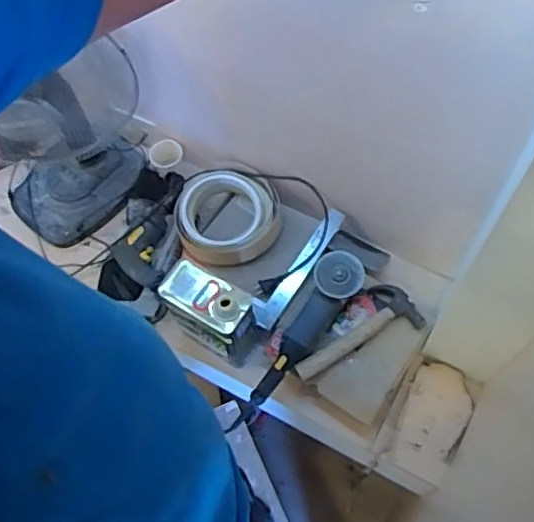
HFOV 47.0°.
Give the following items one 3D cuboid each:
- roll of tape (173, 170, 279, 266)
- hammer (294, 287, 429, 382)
[{"bbox_3d":[-0.090,-0.093,1.353,0.226,0.081,0.209,-1,65,3],"label":"roll of tape"},{"bbox_3d":[0.172,0.136,1.249,0.272,0.033,0.111,-22,66,-7],"label":"hammer"}]

